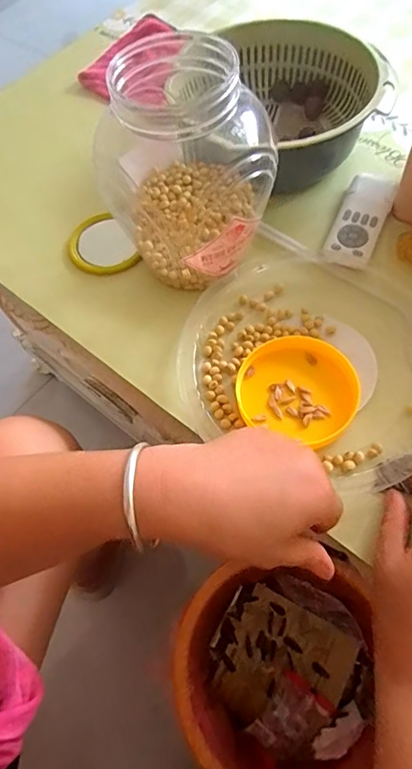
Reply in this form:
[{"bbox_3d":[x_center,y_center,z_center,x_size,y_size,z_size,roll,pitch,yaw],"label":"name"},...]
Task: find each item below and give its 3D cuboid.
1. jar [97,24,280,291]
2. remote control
[{"bbox_3d":[-0.019,-0.175,0.409,0.136,0.167,0.134,-2,63,5],"label":"jar"},{"bbox_3d":[0.162,-0.172,0.480,0.048,0.012,0.135,19,66,15],"label":"remote control"}]

